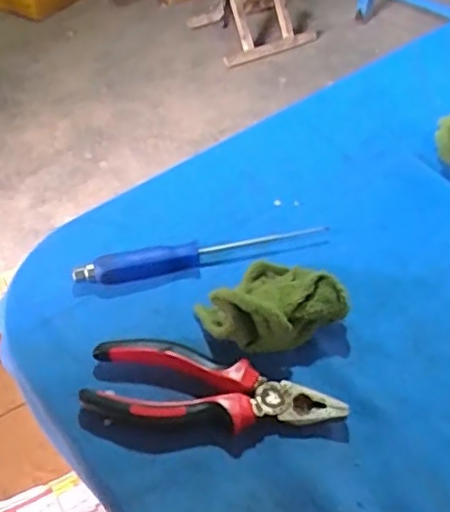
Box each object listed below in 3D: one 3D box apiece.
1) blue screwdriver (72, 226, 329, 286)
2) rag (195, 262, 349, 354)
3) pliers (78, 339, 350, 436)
[{"bbox_3d":[-0.016,-0.002,0.460,0.187,0.015,0.017,-11,51,-11],"label":"blue screwdriver"},{"bbox_3d":[0.031,0.031,0.413,0.092,0.045,0.058,-17,52,-16],"label":"rag"},{"bbox_3d":[-0.008,0.087,0.382,0.155,0.021,0.055,9,50,6],"label":"pliers"}]

